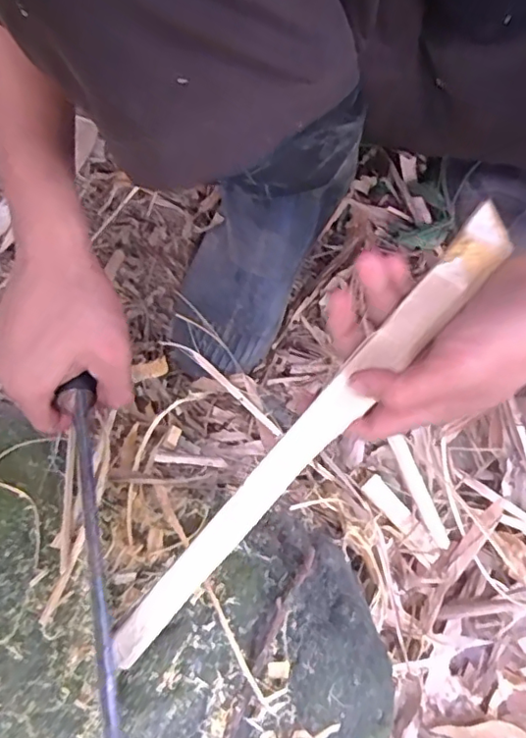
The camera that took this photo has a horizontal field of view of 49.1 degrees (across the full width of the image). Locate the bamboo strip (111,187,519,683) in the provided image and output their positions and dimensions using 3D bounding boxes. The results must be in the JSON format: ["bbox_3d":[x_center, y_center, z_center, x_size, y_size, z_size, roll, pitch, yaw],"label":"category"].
[{"bbox_3d":[0.021,0.044,0.325,0.023,0.011,0.324,42,96,14],"label":"bamboo strip"}]

